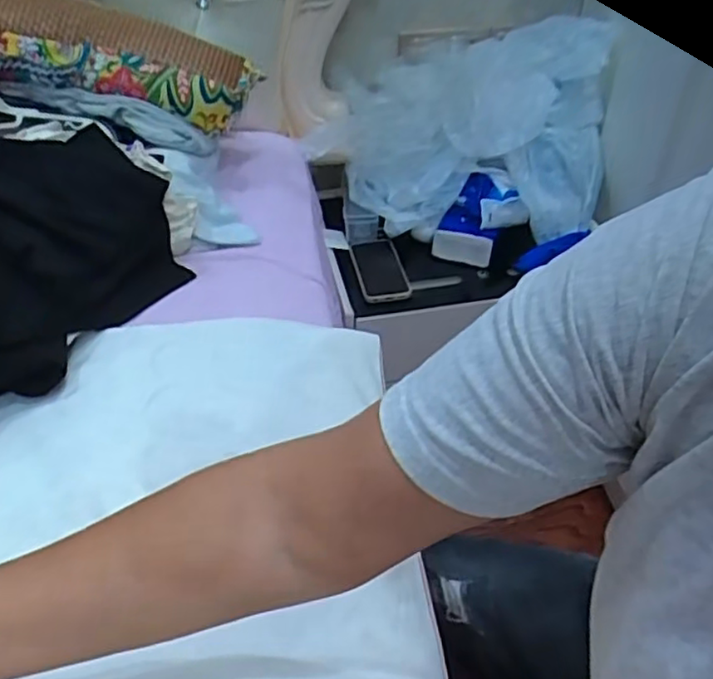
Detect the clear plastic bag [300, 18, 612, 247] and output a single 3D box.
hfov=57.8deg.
[{"bbox_3d":[0.168,-0.315,0.957,0.393,0.267,0.160,11,42,13],"label":"clear plastic bag"}]

